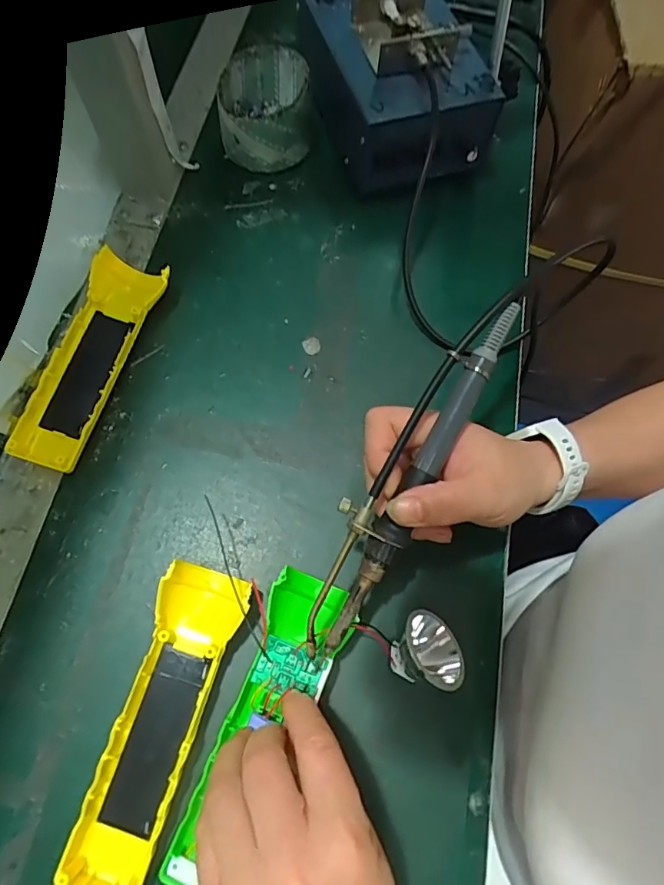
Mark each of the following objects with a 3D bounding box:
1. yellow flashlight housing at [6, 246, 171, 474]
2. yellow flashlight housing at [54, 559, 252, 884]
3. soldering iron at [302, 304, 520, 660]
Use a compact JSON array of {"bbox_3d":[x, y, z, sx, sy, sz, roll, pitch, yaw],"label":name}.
[{"bbox_3d":[-0.168,-0.059,0.352,0.049,0.026,0.162,17,71,5],"label":"yellow flashlight housing"},{"bbox_3d":[-0.095,0.152,0.276,0.048,0.025,0.162,17,71,5],"label":"yellow flashlight housing"},{"bbox_3d":[0.037,0.019,0.264,0.033,0.028,0.198,29,91,9],"label":"soldering iron"}]

